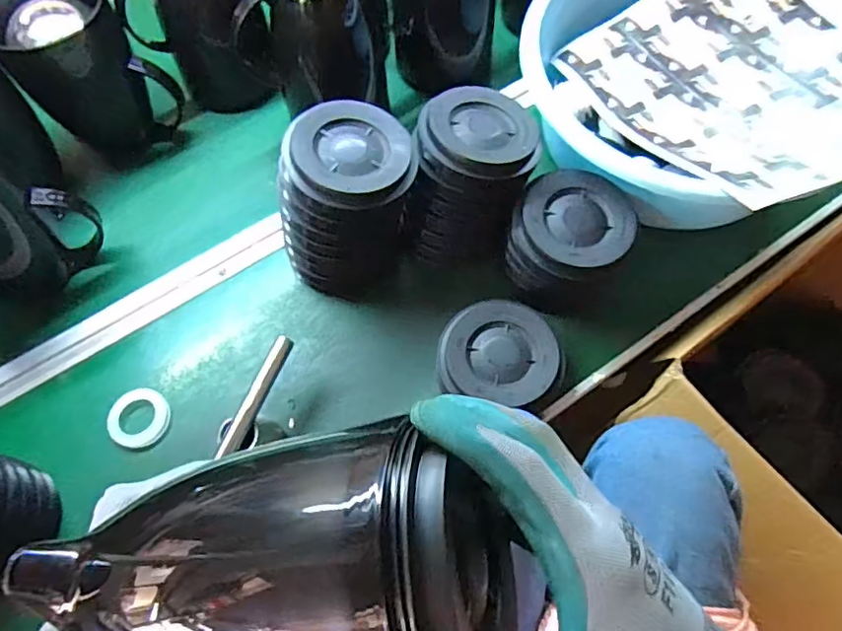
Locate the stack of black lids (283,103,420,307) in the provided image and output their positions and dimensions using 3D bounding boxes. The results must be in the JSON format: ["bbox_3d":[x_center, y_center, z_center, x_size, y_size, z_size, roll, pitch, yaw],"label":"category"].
[{"bbox_3d":[-0.069,-0.111,0.581,0.115,0.171,0.133,25,68,13],"label":"stack of black lids"}]

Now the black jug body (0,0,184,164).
[{"bbox_3d":[-0.387,-0.286,0.661,0.139,0.186,0.123,-37,69,-15],"label":"black jug body"}]

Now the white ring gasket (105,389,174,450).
[{"bbox_3d":[-0.285,0.104,0.572,0.054,0.014,0.058,-1,64,2],"label":"white ring gasket"}]

